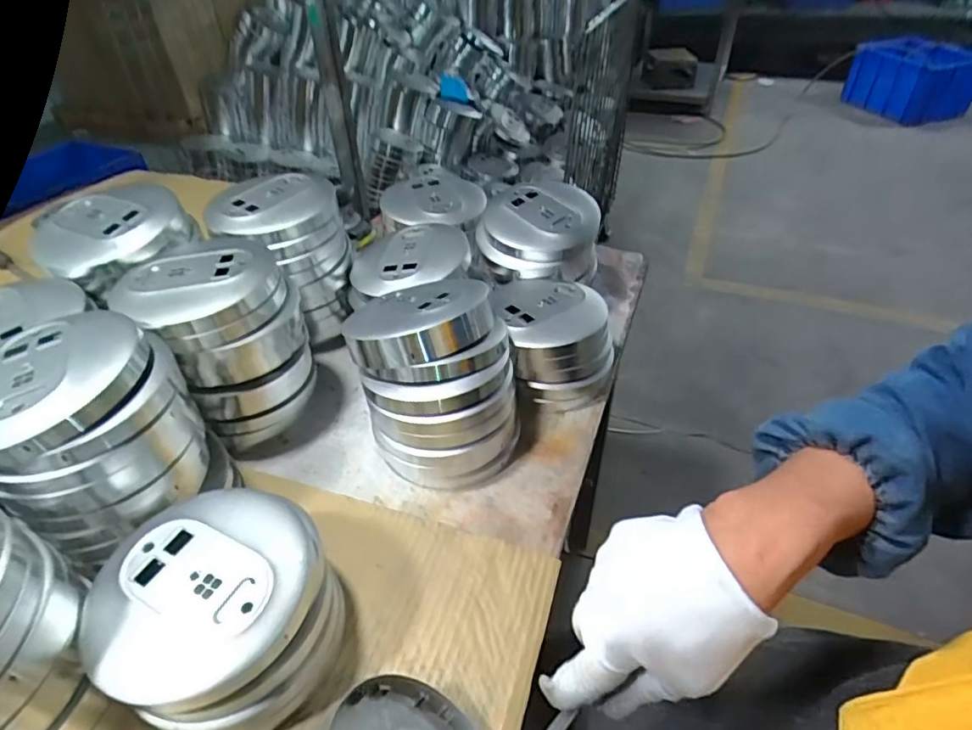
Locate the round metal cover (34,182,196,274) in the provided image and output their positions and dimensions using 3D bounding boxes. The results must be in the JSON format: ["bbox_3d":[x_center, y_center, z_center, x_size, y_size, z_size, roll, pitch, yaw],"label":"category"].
[{"bbox_3d":[-0.370,-0.135,0.552,0.131,0.043,0.131,-1,42,1],"label":"round metal cover"}]

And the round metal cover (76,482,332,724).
[{"bbox_3d":[-0.178,0.139,0.355,0.136,0.022,0.129,-1,42,1],"label":"round metal cover"}]

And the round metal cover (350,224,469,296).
[{"bbox_3d":[-0.092,-0.117,0.636,0.132,0.042,0.132,-1,42,1],"label":"round metal cover"}]

